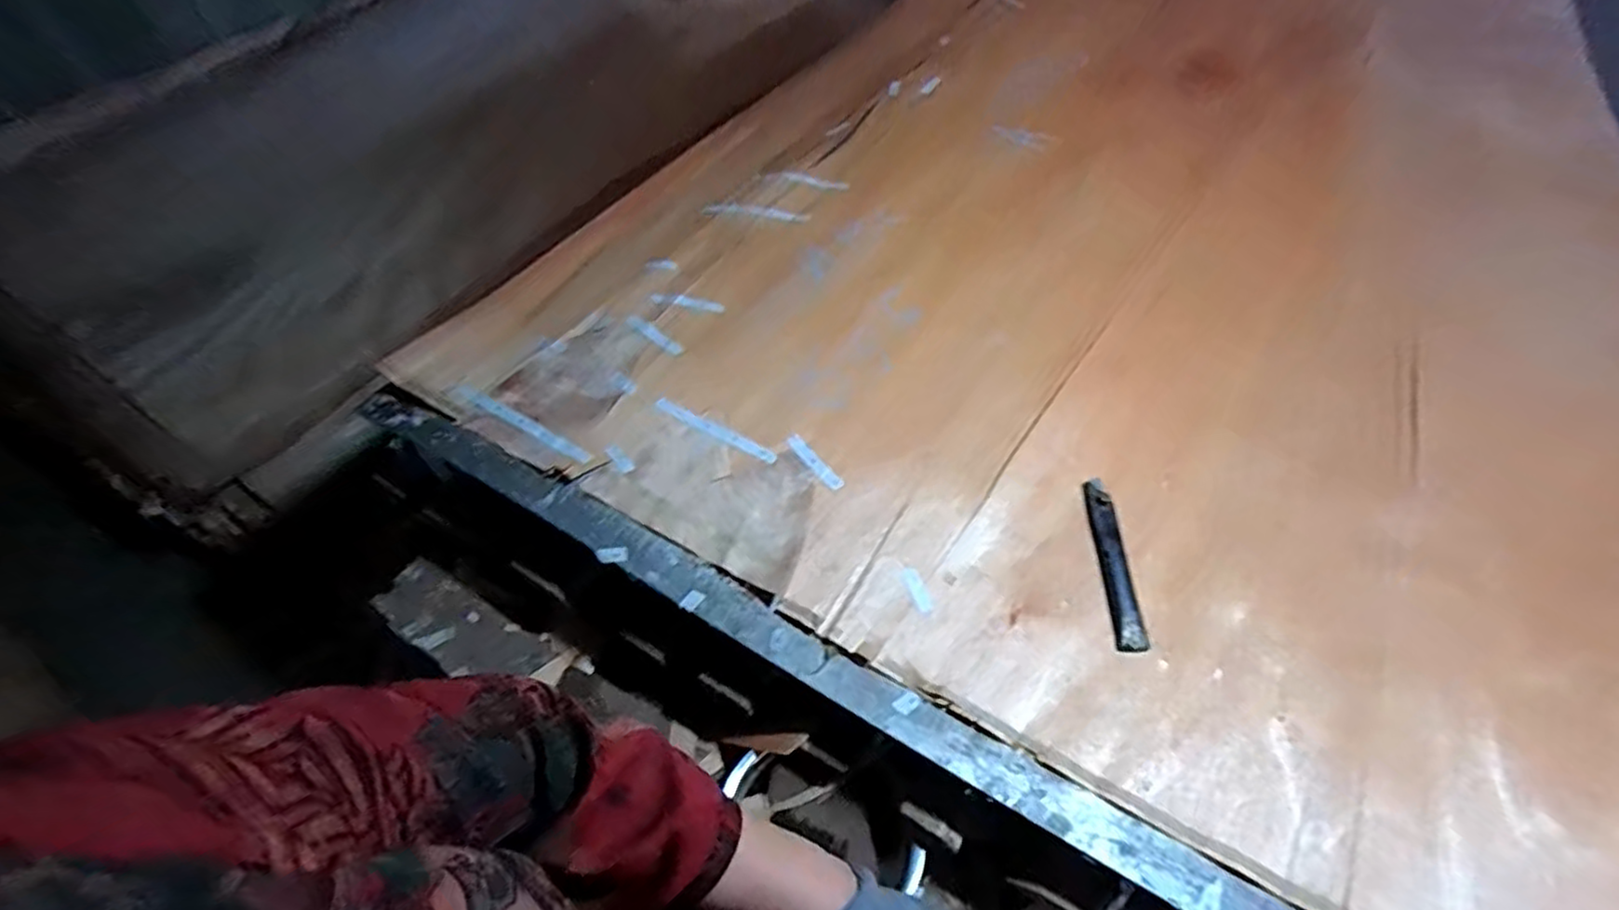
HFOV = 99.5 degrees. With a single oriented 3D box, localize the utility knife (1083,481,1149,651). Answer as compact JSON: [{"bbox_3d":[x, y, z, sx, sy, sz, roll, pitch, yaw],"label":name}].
[{"bbox_3d":[0.273,0.095,0.616,0.025,0.007,0.166,1,54,2],"label":"utility knife"}]

